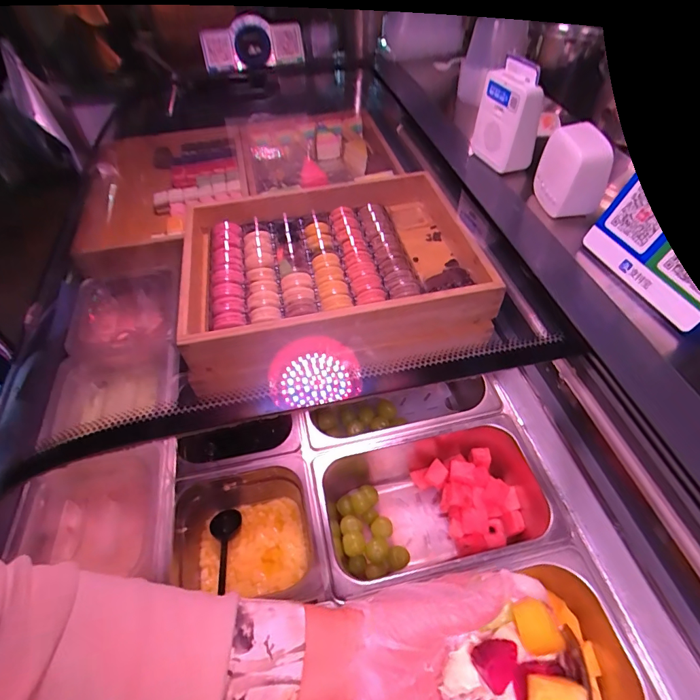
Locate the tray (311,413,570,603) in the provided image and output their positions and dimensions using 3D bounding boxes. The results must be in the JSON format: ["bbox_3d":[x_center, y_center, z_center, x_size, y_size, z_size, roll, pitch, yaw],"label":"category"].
[{"bbox_3d":[0.103,0.195,0.516,0.275,0.099,0.165,-10,53,-7],"label":"tray"}]

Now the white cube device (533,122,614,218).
[{"bbox_3d":[0.285,-0.230,0.522,0.058,0.099,0.088,0,52,1],"label":"white cube device"}]

